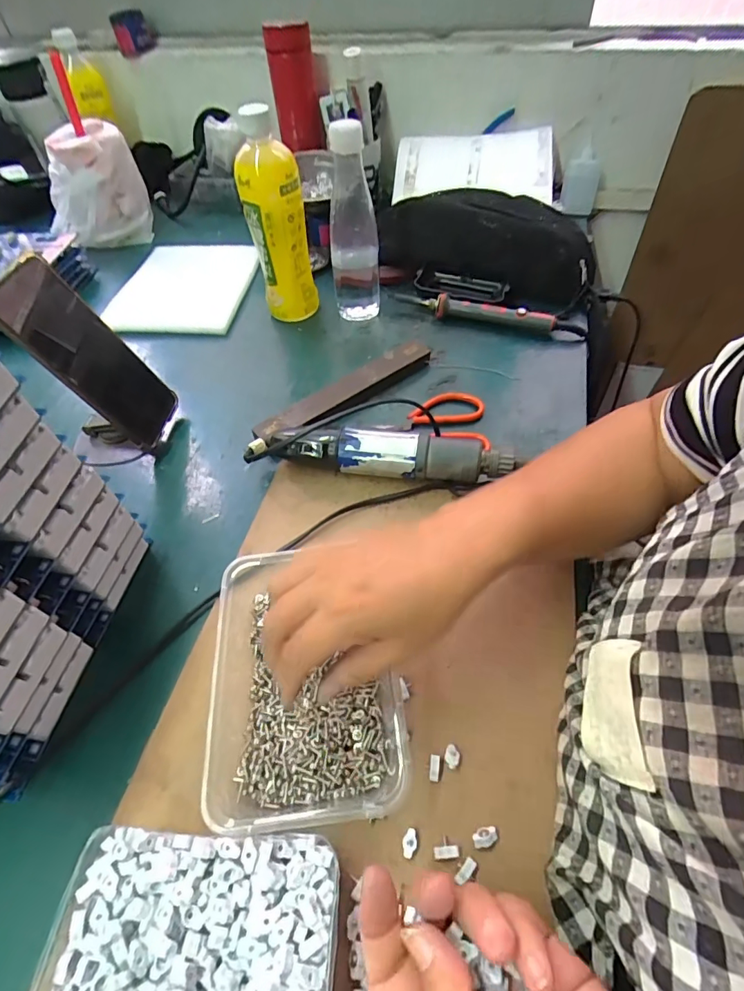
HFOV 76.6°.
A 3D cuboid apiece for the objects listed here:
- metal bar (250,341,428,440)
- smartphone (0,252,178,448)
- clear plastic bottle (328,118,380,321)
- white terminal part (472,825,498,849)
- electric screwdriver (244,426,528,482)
[{"bbox_3d":[-0.027,-0.109,0.491,0.203,0.020,0.035,-31,57,-19],"label":"metal bar"},{"bbox_3d":[-0.243,-0.119,0.413,0.009,0.166,0.075,-4,53,29],"label":"smartphone"},{"bbox_3d":[-0.020,-0.295,0.523,0.055,0.197,0.060,-3,53,2],"label":"clear plastic bottle"},{"bbox_3d":[0.063,0.189,0.261,0.014,0.004,0.009,-10,53,-5],"label":"white terminal part"},{"bbox_3d":[0.007,-0.032,0.418,0.236,0.041,0.041,6,53,8],"label":"electric screwdriver"}]

